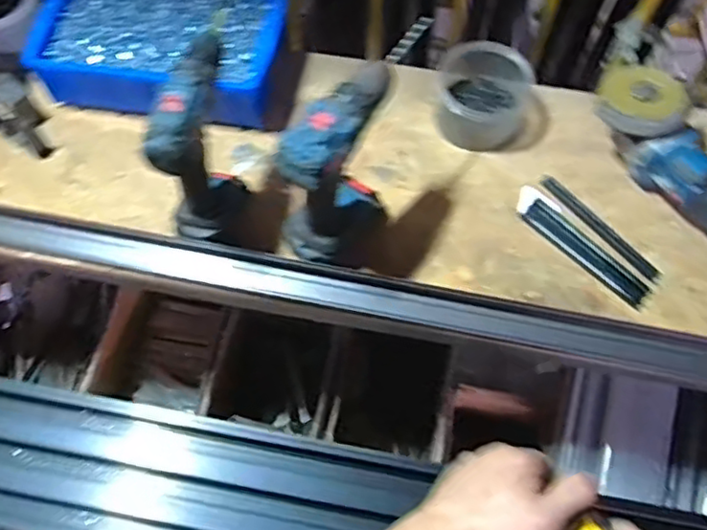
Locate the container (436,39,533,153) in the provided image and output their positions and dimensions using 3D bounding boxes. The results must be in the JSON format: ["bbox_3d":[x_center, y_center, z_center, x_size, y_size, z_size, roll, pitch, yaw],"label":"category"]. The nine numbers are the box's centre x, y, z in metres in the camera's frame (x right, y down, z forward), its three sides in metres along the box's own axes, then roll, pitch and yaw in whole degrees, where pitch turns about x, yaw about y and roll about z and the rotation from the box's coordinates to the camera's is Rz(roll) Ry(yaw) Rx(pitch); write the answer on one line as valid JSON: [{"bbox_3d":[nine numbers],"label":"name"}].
[{"bbox_3d":[0.163,-0.221,0.833,0.120,0.067,0.123,1,65,-1],"label":"container"}]

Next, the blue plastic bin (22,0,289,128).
[{"bbox_3d":[-0.238,-0.293,0.856,0.305,0.084,0.234,6,65,1],"label":"blue plastic bin"}]

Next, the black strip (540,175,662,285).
[{"bbox_3d":[0.297,-0.048,0.785,0.019,0.004,0.178,-36,71,-17],"label":"black strip"}]

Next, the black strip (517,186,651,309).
[{"bbox_3d":[0.269,-0.024,0.776,0.041,0.008,0.187,-41,73,-18],"label":"black strip"}]

